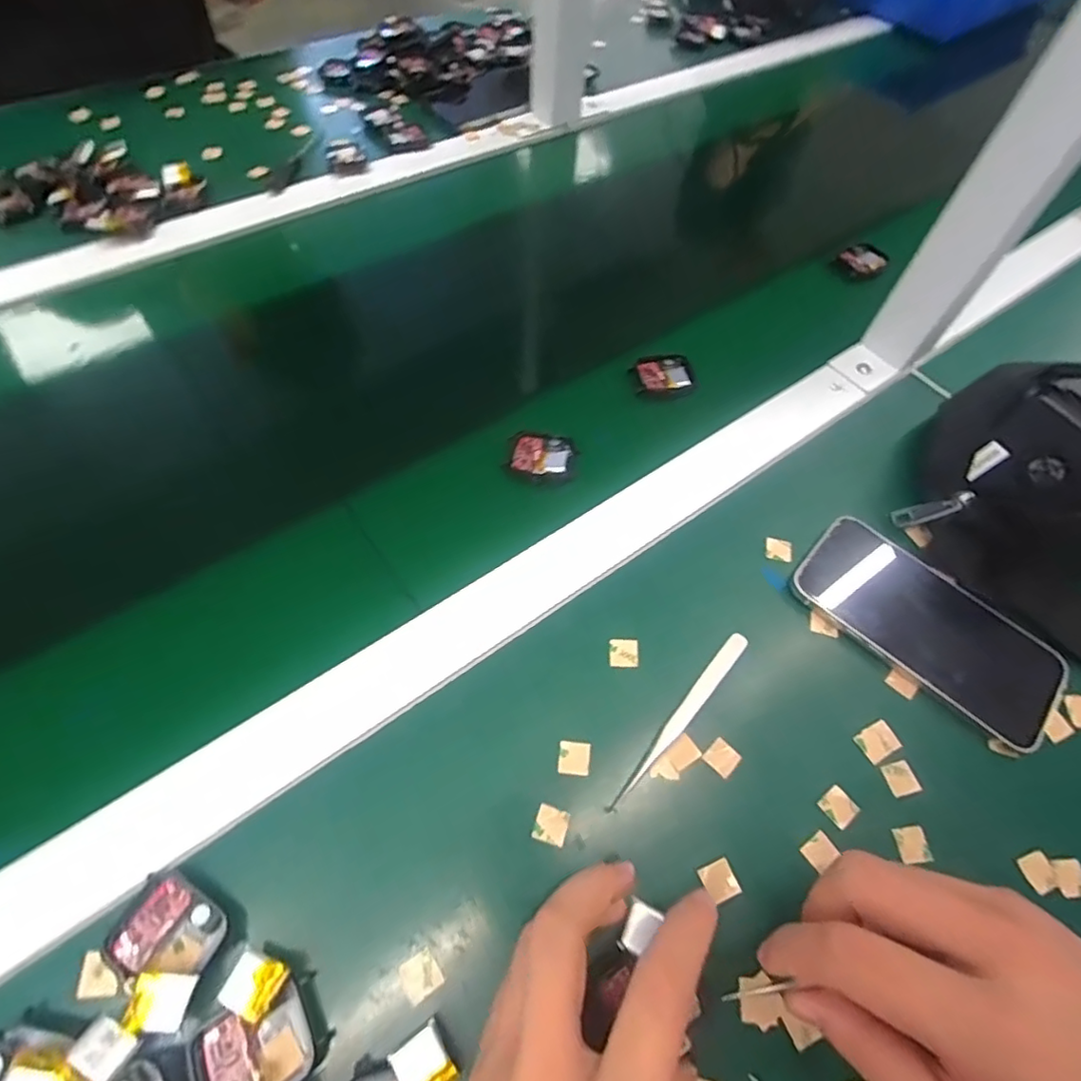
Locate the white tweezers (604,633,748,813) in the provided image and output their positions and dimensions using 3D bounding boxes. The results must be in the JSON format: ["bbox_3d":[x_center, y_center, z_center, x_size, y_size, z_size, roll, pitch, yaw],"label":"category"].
[{"bbox_3d":[0.075,0.091,0.304,0.011,0.005,0.119,38,65,19],"label":"white tweezers"}]

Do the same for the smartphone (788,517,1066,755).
[{"bbox_3d":[0.225,0.047,0.334,0.148,0.015,0.073,36,65,18],"label":"smartphone"}]

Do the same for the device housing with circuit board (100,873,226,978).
[{"bbox_3d":[-0.154,0.164,0.243,0.042,0.013,0.034,22,61,11],"label":"device housing with circuit board"}]

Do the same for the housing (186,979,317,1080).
[{"bbox_3d":[-0.111,0.199,0.226,0.041,0.014,0.034,-24,63,-15],"label":"housing"}]

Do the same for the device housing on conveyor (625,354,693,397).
[{"bbox_3d":[0.091,-0.123,0.433,0.044,0.006,0.039,-10,60,-8],"label":"device housing on conveyor"}]

